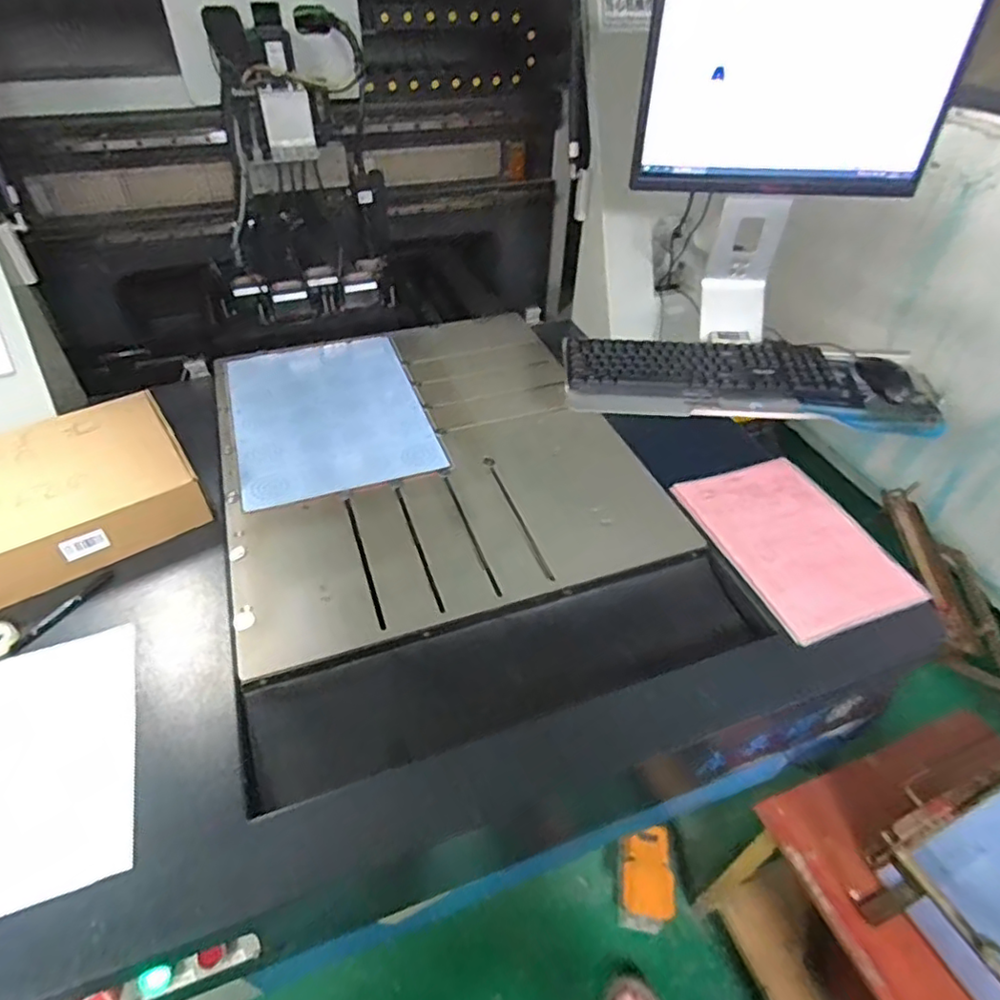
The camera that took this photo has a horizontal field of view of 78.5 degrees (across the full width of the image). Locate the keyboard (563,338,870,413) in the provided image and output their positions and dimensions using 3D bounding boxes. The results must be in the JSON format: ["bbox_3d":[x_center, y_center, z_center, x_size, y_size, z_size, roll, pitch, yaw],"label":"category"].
[{"bbox_3d":[0.355,-0.205,1.022,0.490,0.050,0.166,3,42,-1],"label":"keyboard"}]

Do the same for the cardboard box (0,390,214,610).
[{"bbox_3d":[-0.630,-0.013,0.881,0.336,0.082,0.279,-26,50,-28],"label":"cardboard box"}]

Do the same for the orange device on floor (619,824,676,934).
[{"bbox_3d":[0.306,0.790,1.285,0.104,0.097,0.169,5,42,1],"label":"orange device on floor"}]

